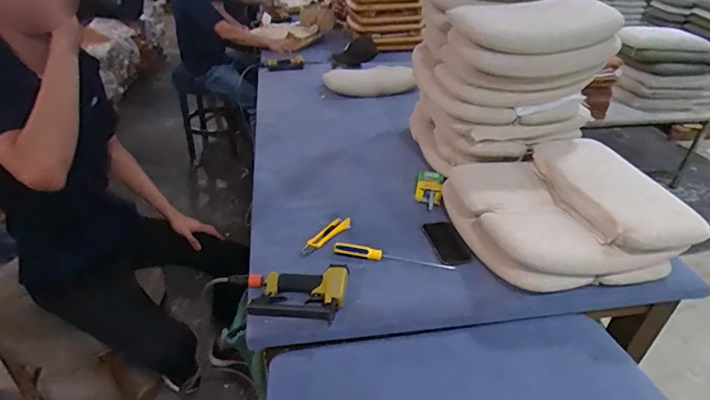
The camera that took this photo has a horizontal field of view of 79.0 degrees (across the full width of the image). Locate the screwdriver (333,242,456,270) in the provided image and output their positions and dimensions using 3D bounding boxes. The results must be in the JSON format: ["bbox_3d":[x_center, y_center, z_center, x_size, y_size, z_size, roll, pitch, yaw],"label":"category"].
[{"bbox_3d":[0.094,0.137,1.040,0.291,0.024,0.031,6,34,7],"label":"screwdriver"}]

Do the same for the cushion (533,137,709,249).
[{"bbox_3d":[0.617,-0.031,1.062,0.208,0.085,0.441,-4,34,-10],"label":"cushion"}]

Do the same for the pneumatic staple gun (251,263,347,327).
[{"bbox_3d":[-0.126,0.192,0.929,0.217,0.053,0.127,5,35,4],"label":"pneumatic staple gun"}]

